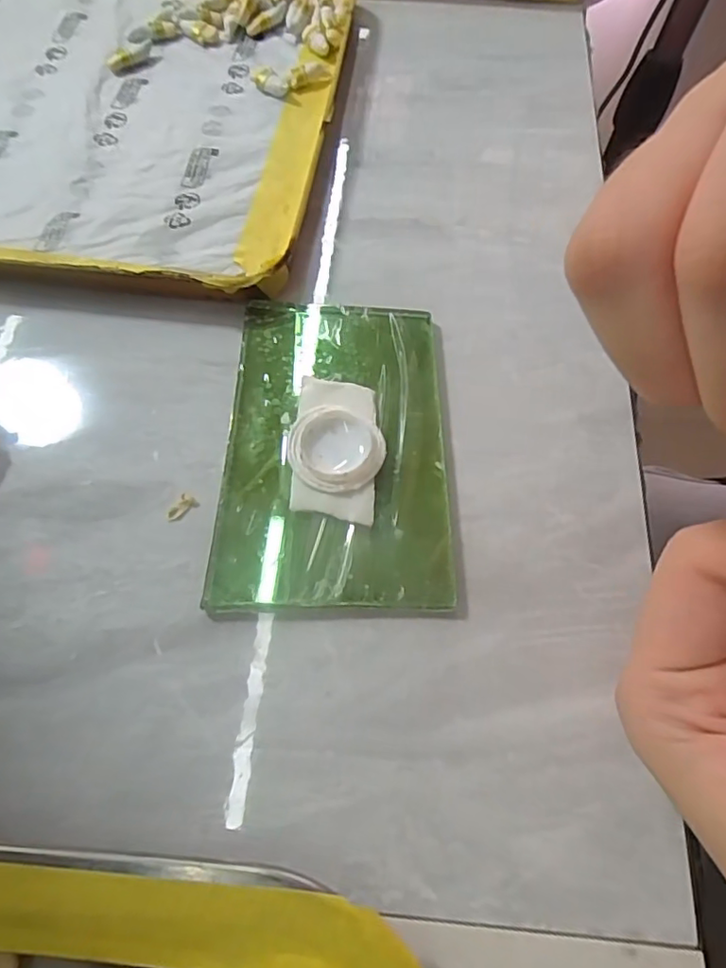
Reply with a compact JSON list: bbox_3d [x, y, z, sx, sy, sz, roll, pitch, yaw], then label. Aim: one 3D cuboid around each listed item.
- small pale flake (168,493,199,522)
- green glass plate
[{"bbox_3d":[-0.054,0.007,0.165,0.009,0.004,0.005,-37,72,-16],"label":"small pale flake"},{"bbox_3d":[-0.009,-0.013,0.173,0.067,0.006,0.104,0,67,-1],"label":"green glass plate"}]

